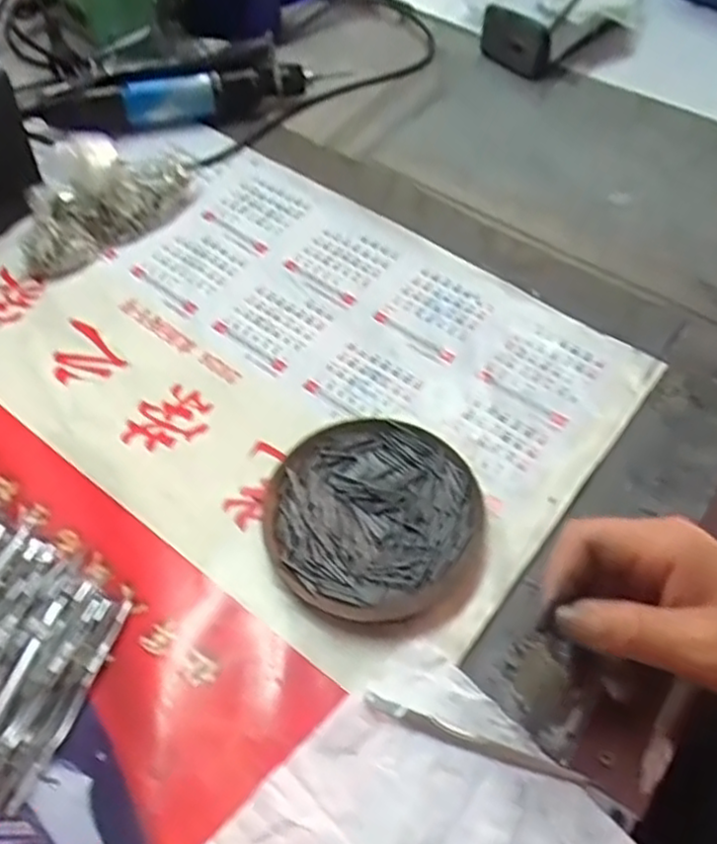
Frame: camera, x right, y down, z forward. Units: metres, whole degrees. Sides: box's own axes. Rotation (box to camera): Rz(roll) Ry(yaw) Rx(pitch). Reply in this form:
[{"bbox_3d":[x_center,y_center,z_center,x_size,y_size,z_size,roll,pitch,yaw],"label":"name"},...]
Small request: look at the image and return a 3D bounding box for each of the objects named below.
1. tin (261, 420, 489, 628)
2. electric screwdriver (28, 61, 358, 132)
[{"bbox_3d":[0.008,0.054,0.397,0.110,0.019,0.119,-1,58,1],"label":"tin"},{"bbox_3d":[-0.145,-0.269,0.591,0.254,0.041,0.046,-9,59,-5],"label":"electric screwdriver"}]

